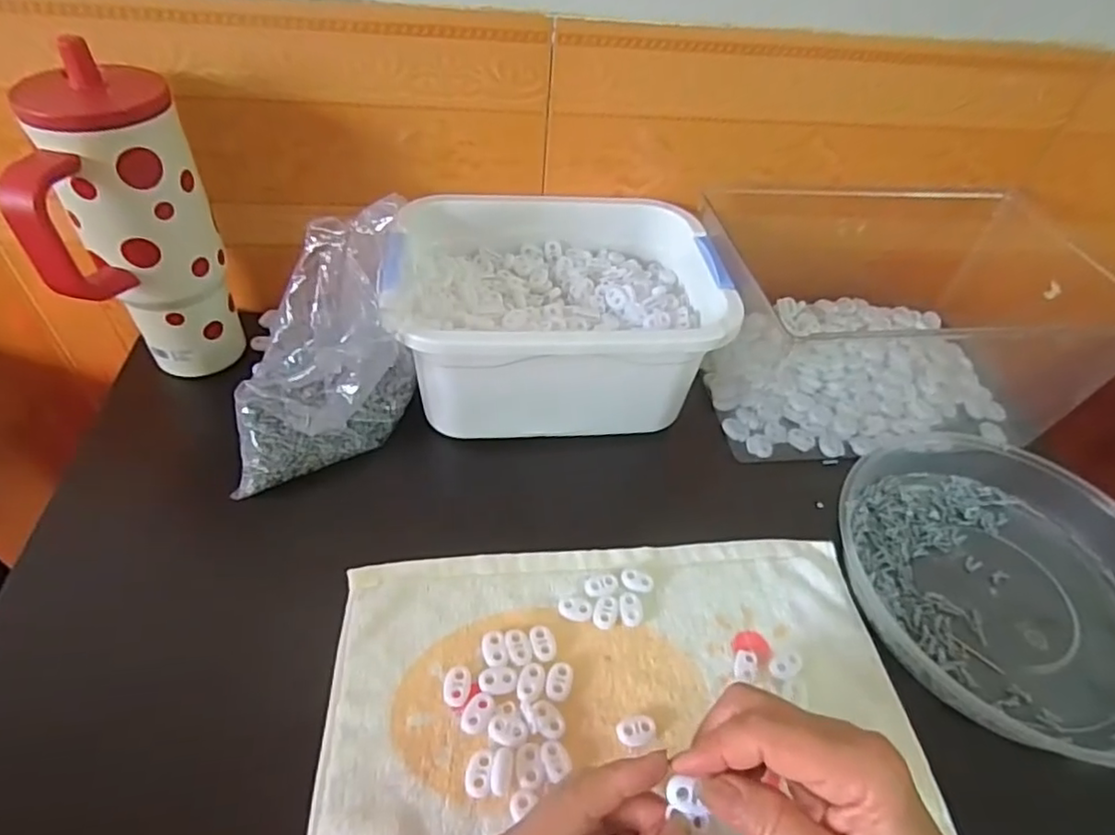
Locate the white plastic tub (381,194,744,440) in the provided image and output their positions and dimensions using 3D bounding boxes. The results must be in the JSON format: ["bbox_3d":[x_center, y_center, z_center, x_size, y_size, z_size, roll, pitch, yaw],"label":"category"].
[{"bbox_3d":[-0.003,-0.081,0.504,0.247,0.114,0.187,-3,48,-8],"label":"white plastic tub"}]

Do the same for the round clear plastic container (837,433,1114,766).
[{"bbox_3d":[0.308,0.111,0.429,0.223,0.039,0.242,-10,49,-14],"label":"round clear plastic container"}]

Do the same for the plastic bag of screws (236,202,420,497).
[{"bbox_3d":[-0.169,-0.049,0.439,0.140,0.141,0.111,-12,50,-16],"label":"plastic bag of screws"}]

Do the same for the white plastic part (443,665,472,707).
[{"bbox_3d":[-0.058,0.155,0.358,0.015,0.005,0.022,1,47,-4],"label":"white plastic part"}]

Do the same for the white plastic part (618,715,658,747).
[{"bbox_3d":[0.045,0.177,0.350,0.022,0.006,0.015,-3,48,-9],"label":"white plastic part"}]

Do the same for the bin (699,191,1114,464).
[{"bbox_3d":[0.279,-0.094,0.544,0.293,0.124,0.224,-1,48,-6],"label":"bin"}]

